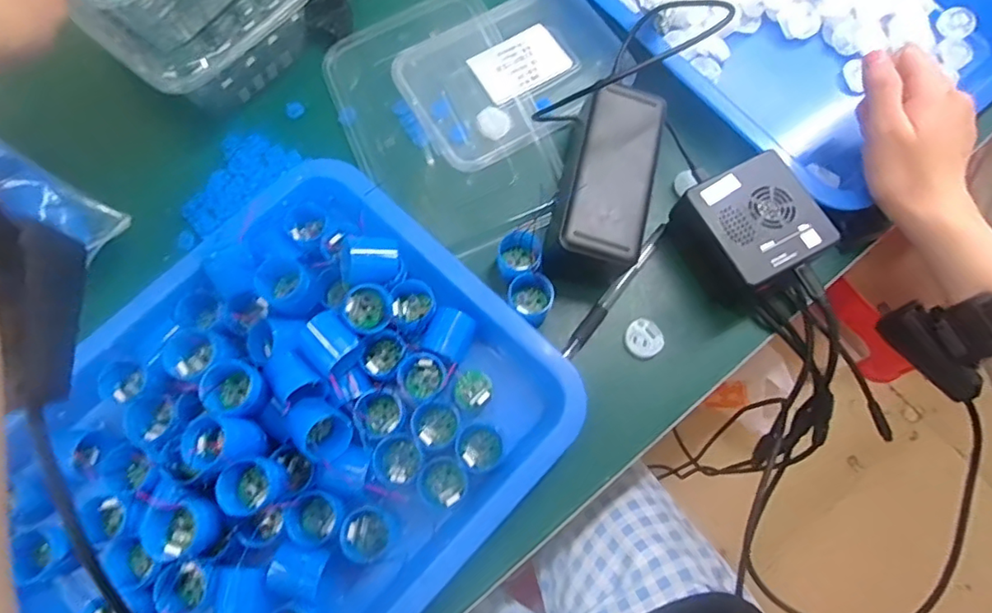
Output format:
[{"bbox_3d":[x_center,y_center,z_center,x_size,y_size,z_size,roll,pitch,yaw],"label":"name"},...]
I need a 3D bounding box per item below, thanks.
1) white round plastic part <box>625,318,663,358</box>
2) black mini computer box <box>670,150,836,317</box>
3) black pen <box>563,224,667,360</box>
[{"bbox_3d":[0.101,0.022,0.381,0.025,0.006,0.026,0,73,-1],"label":"white round plastic part"},{"bbox_3d":[0.172,-0.050,0.378,0.074,0.049,0.081,-28,75,-9],"label":"black mini computer box"},{"bbox_3d":[0.083,-0.012,0.386,0.010,0.007,0.121,36,76,9],"label":"black pen"}]

